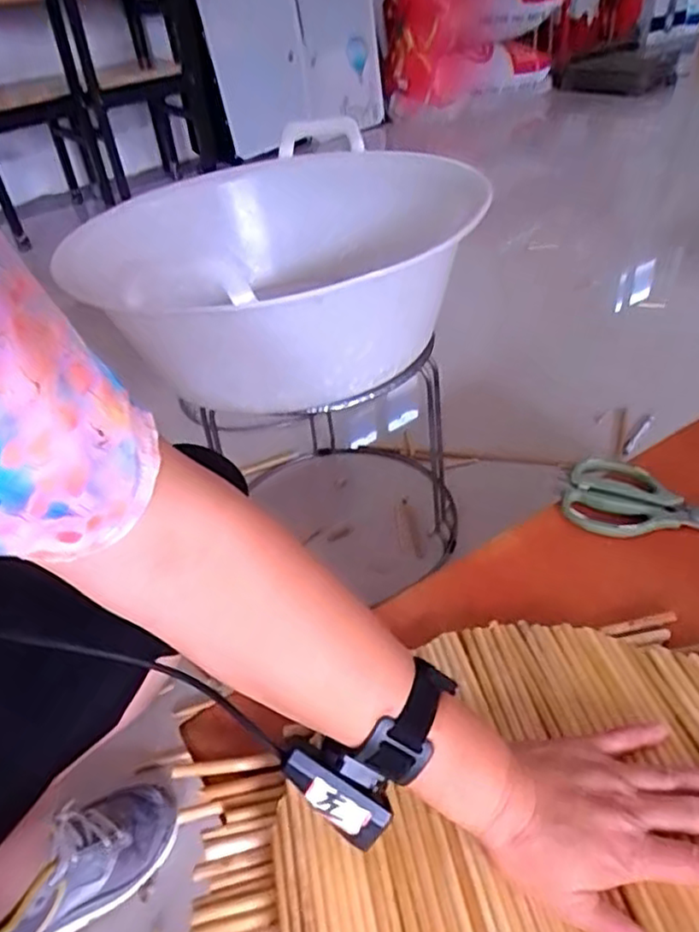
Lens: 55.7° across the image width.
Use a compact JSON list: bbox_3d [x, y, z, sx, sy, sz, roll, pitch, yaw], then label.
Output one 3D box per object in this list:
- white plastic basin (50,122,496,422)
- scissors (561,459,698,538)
[{"bbox_3d":[-0.061,-0.248,0.774,0.383,0.177,0.449,-34,46,-29],"label":"white plastic basin"},{"bbox_3d":[0.307,0.041,0.612,0.201,0.016,0.093,12,43,23],"label":"scissors"}]

